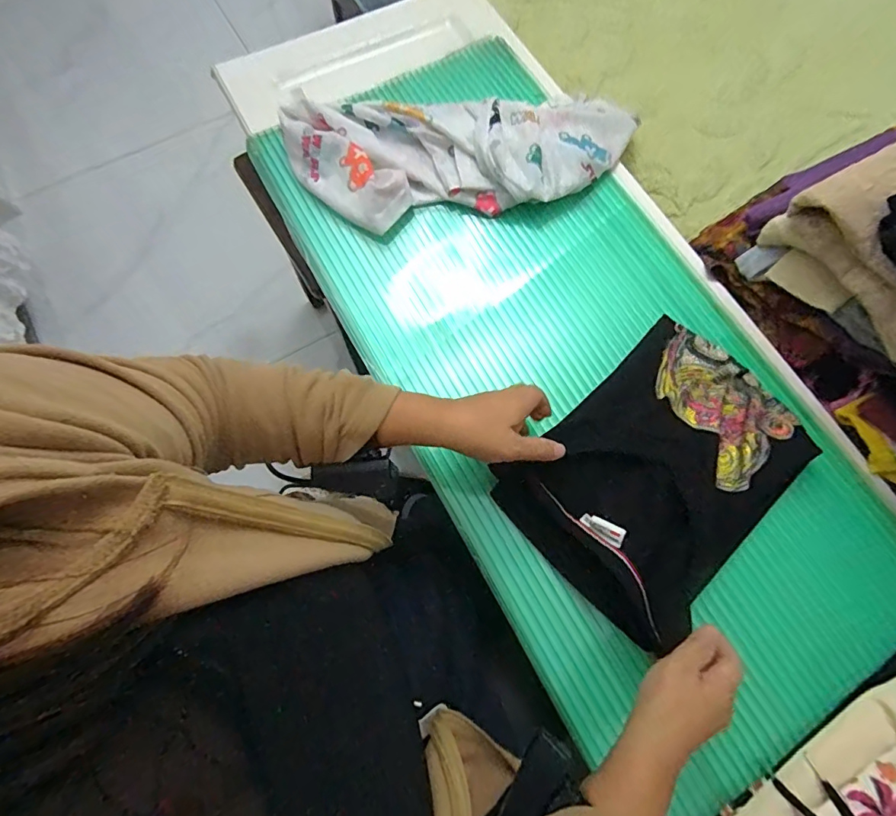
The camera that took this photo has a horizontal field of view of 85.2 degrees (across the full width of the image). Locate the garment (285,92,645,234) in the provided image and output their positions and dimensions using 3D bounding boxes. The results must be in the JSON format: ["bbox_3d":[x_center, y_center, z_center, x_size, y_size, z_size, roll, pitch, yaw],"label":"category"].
[{"bbox_3d":[0.025,-0.346,0.652,0.469,0.054,0.201,-7,72,-3],"label":"garment"}]

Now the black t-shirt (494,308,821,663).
[{"bbox_3d":[0.222,0.058,0.504,0.211,0.040,0.303,43,77,12],"label":"black t-shirt"}]

